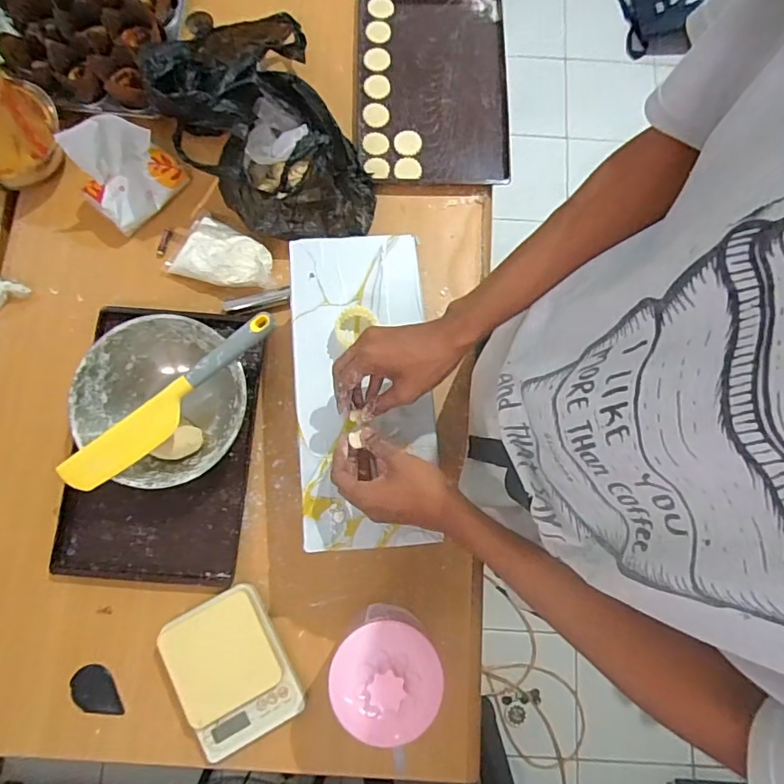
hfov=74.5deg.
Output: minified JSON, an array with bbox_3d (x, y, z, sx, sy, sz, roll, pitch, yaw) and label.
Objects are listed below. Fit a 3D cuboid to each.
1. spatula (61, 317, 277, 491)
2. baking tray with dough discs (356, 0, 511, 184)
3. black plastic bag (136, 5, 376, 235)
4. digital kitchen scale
[{"bbox_3d":[-0.273,0.014,0.645,0.312,0.026,0.049,-38,82,-8],"label":"spatula"},{"bbox_3d":[0.066,-0.506,0.839,0.241,0.028,0.364,0,79,-1],"label":"baking tray with dough discs"},{"bbox_3d":[-0.185,-0.387,0.728,0.231,0.171,0.350,-24,80,-6],"label":"black plastic bag"},{"bbox_3d":[-0.203,0.352,0.656,0.129,0.043,0.176,-26,80,-6],"label":"digital kitchen scale"}]

